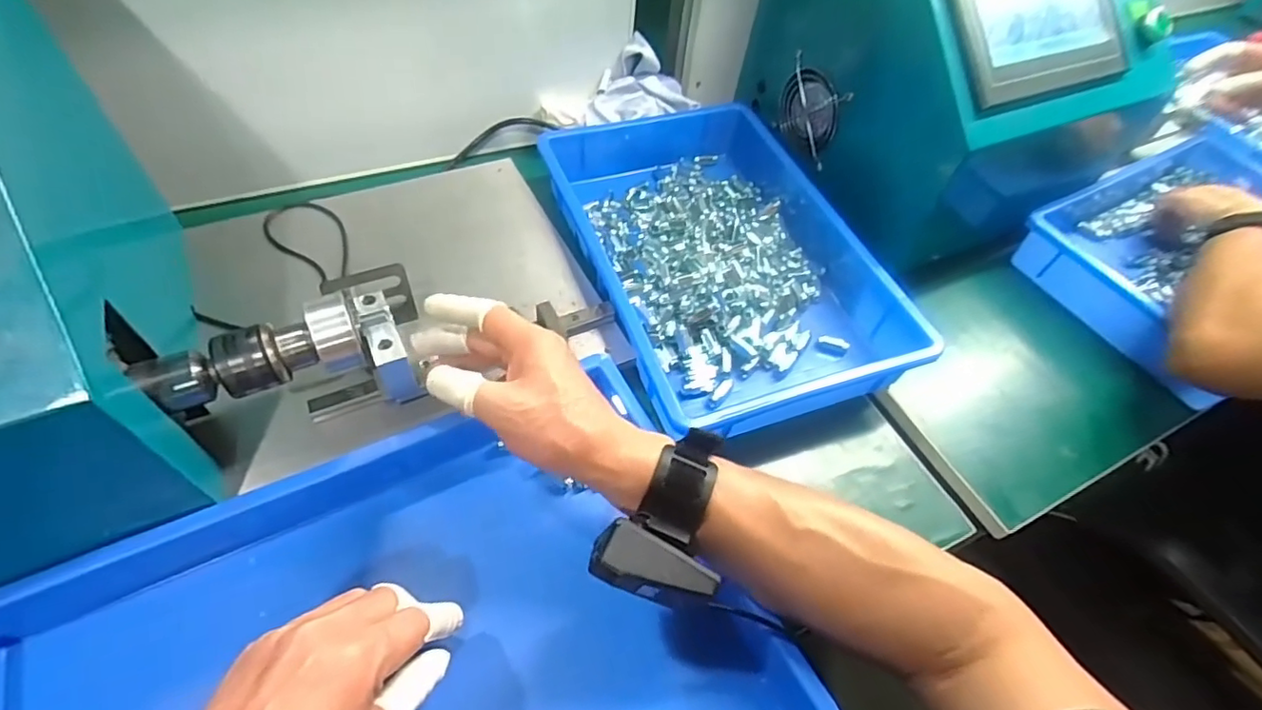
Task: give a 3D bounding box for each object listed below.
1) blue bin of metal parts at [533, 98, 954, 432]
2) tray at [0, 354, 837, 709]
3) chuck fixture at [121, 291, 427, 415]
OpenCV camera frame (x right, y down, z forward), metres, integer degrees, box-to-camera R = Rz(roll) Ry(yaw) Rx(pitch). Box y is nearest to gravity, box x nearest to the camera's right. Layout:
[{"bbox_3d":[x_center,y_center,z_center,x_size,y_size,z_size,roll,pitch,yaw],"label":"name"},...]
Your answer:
[{"bbox_3d":[0.074,-0.101,0.565,0.238,0.069,0.370,-14,57,-17],"label":"blue bin of metal parts"},{"bbox_3d":[-0.136,0.186,0.348,0.432,0.048,0.308,-21,57,-21],"label":"tray"},{"bbox_3d":[-0.219,-0.002,0.373,0.148,0.052,0.068,-9,53,-20],"label":"chuck fixture"}]

